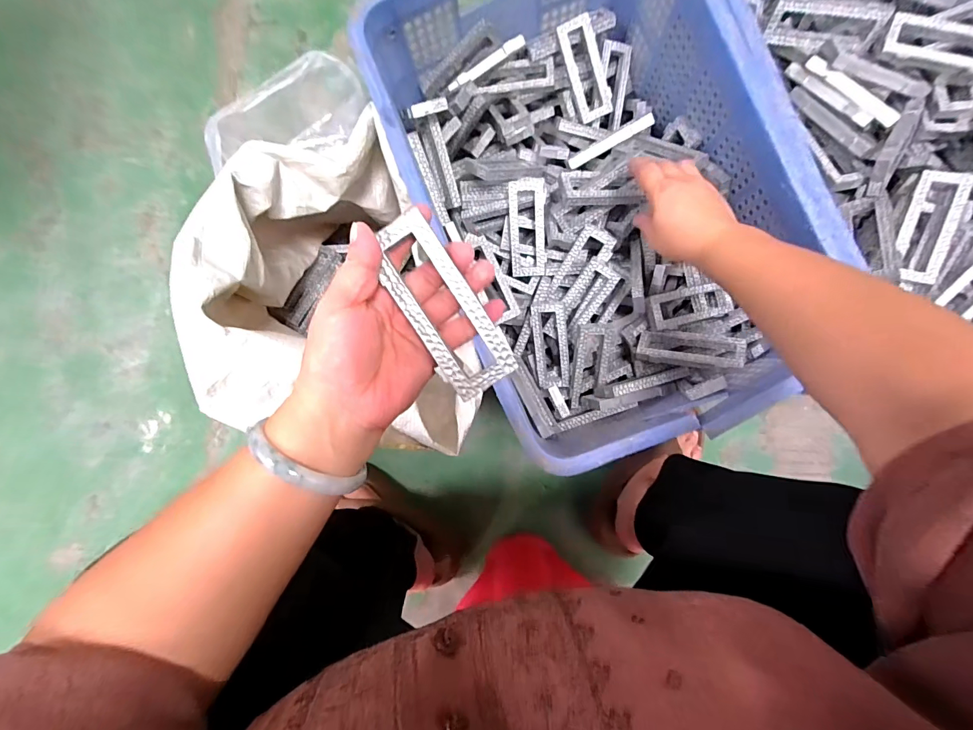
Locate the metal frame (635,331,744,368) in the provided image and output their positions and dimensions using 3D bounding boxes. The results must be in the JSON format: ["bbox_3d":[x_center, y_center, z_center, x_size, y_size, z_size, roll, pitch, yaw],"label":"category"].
[{"bbox_3d":[0.236,-0.019,0.491,0.111,0.025,0.036,7,89,27],"label":"metal frame"}]

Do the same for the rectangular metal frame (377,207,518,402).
[{"bbox_3d":[-0.025,-0.036,0.254,0.043,0.004,0.112,-28,96,1],"label":"rectangular metal frame"}]

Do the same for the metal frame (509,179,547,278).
[{"bbox_3d":[0.052,-0.168,0.523,0.044,0.010,0.115,-3,115,2],"label":"metal frame"}]

